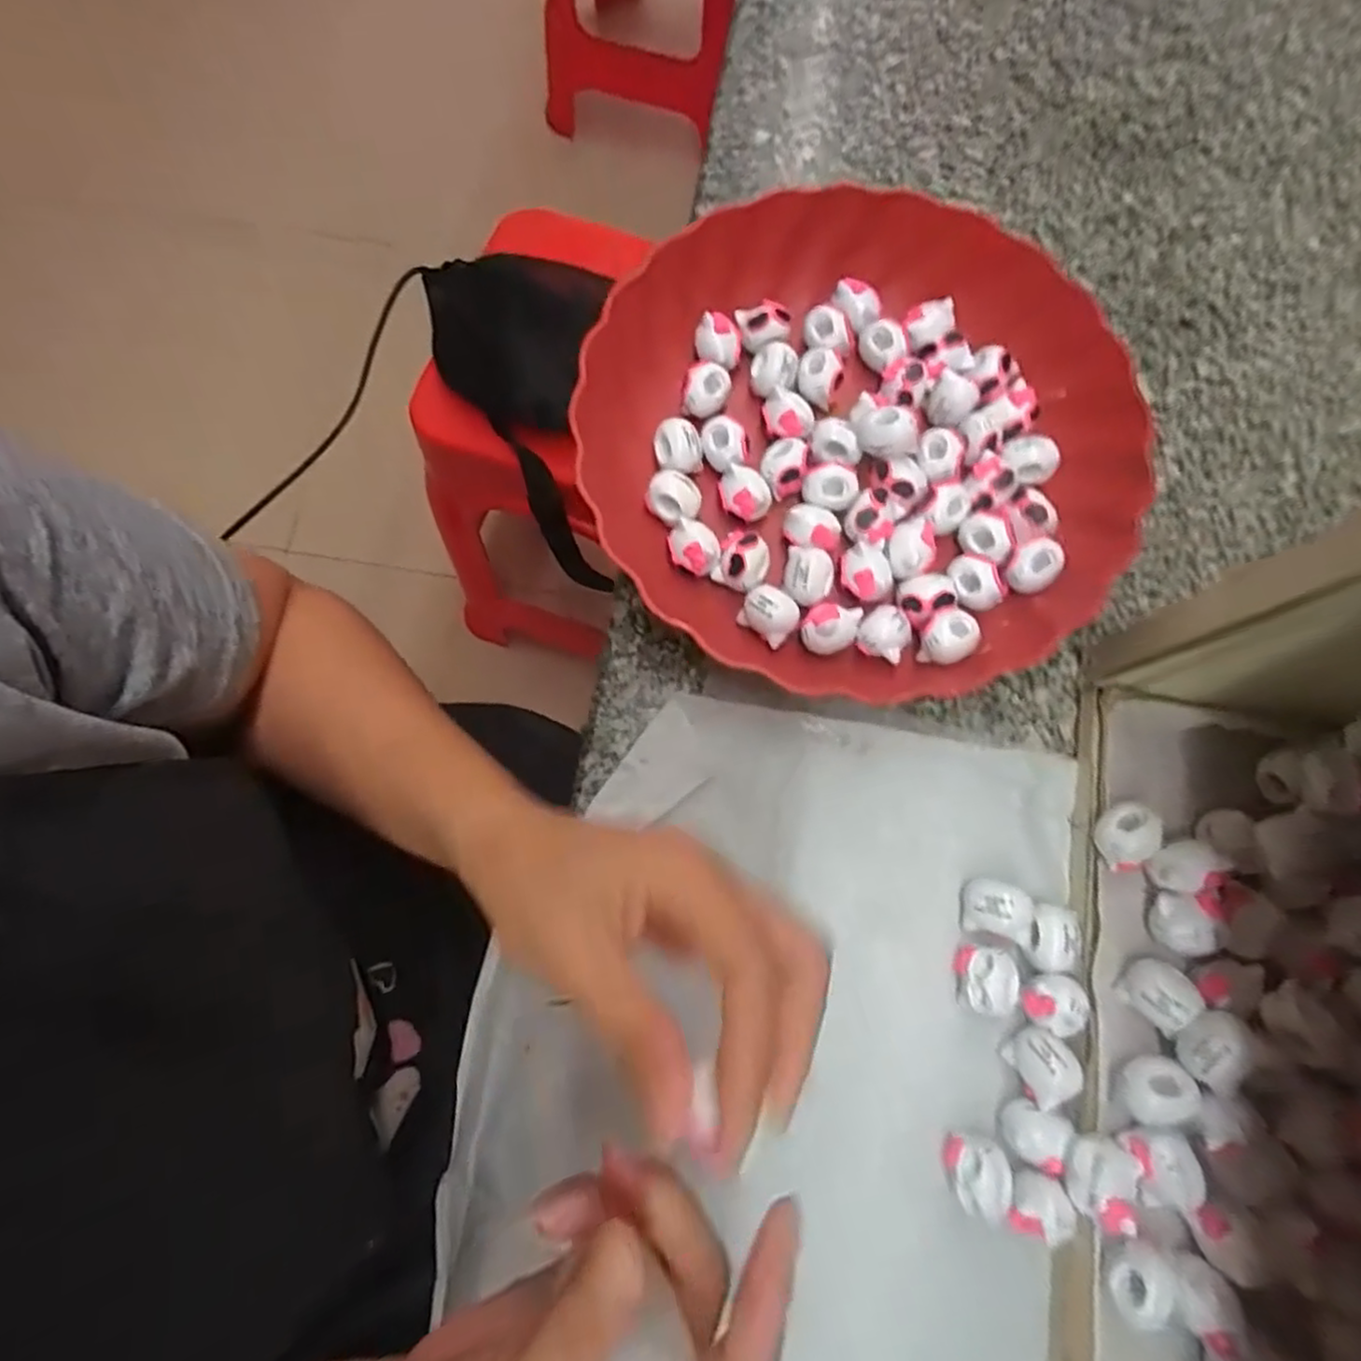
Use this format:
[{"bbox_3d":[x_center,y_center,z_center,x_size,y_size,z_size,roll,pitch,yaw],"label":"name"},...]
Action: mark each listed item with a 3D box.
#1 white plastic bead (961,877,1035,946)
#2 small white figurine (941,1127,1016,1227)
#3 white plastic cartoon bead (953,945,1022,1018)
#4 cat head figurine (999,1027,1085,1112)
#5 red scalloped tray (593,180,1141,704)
[{"bbox_3d":[0.128,0.093,0.282,0.026,0.018,0.022,19,76,3],"label":"white plastic bead"},{"bbox_3d":[0.111,0.185,0.262,0.020,0.020,0.024,-1,76,-2],"label":"small white figurine"},{"bbox_3d":[0.120,0.118,0.276,0.017,0.021,0.025,-3,76,-2],"label":"white plastic cartoon bead"},{"bbox_3d":[0.139,0.148,0.269,0.020,0.020,0.024,-19,77,-6],"label":"cat head figurine"},{"bbox_3d":[0.081,-0.109,0.322,0.235,0.049,0.237,-26,78,-8],"label":"red scalloped tray"}]

